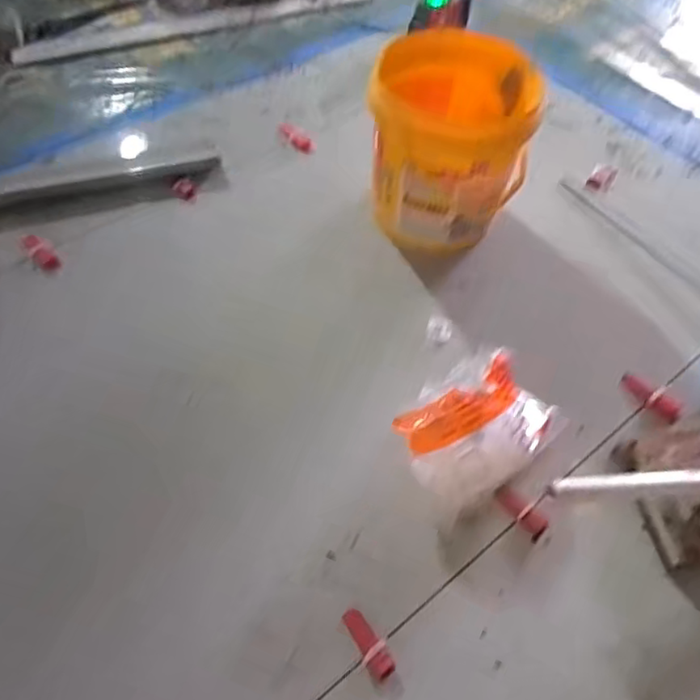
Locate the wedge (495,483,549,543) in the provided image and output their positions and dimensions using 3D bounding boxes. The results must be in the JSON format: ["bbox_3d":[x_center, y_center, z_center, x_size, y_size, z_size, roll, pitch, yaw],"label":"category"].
[{"bbox_3d":[0.208,0.198,0.757,0.025,0.018,0.071,-36,64,-24],"label":"wedge"}]

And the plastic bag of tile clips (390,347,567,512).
[{"bbox_3d":[0.157,0.083,0.764,0.201,0.085,0.148,-37,64,-24],"label":"plastic bag of tile clips"}]

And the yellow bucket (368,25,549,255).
[{"bbox_3d":[0.156,-0.314,0.979,0.237,0.266,0.237,1,56,-2],"label":"yellow bucket"}]

